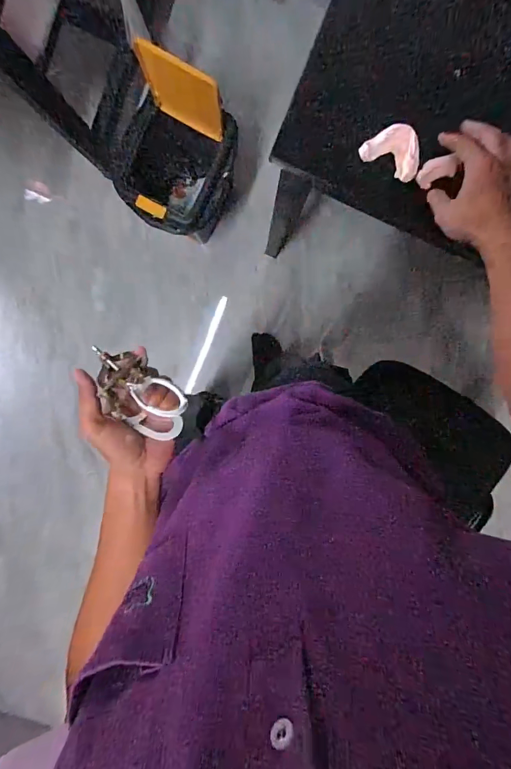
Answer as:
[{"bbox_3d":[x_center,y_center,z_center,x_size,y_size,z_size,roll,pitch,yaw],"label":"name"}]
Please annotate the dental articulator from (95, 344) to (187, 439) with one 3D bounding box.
[{"bbox_3d":[-0.121,0.012,0.396,0.105,0.050,0.065,30,95,-6],"label":"dental articulator"}]

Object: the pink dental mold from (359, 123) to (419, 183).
[{"bbox_3d":[0.179,-0.302,0.489,0.076,0.019,0.054,26,96,-6],"label":"pink dental mold"}]

